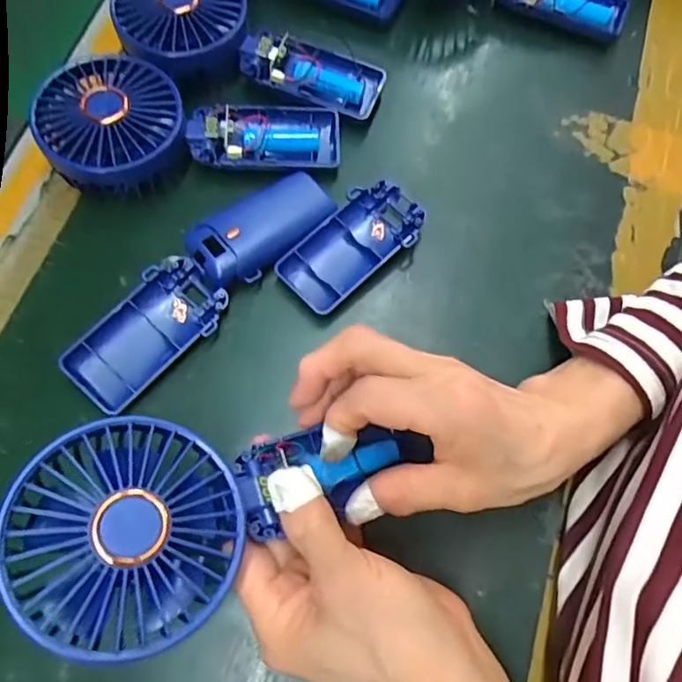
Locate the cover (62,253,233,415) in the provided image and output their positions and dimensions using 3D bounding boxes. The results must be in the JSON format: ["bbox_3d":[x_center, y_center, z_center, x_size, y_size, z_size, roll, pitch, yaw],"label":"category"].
[{"bbox_3d":[-0.110,-0.005,0.325,0.049,0.019,0.091,39,74,12],"label":"cover"}]

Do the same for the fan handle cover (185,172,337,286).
[{"bbox_3d":[-0.046,-0.068,0.344,0.088,0.021,0.043,-35,74,-12],"label":"fan handle cover"}]

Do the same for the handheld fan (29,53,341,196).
[{"bbox_3d":[-0.094,-0.134,0.362,0.180,0.035,0.086,-1,70,-16],"label":"handheld fan"}]

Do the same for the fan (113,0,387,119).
[{"bbox_3d":[-0.060,-0.198,0.384,0.176,0.030,0.080,20,71,-8],"label":"fan"}]

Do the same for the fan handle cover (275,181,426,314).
[{"bbox_3d":[0.007,-0.058,0.347,0.090,0.018,0.046,-38,75,-13],"label":"fan handle cover"}]

